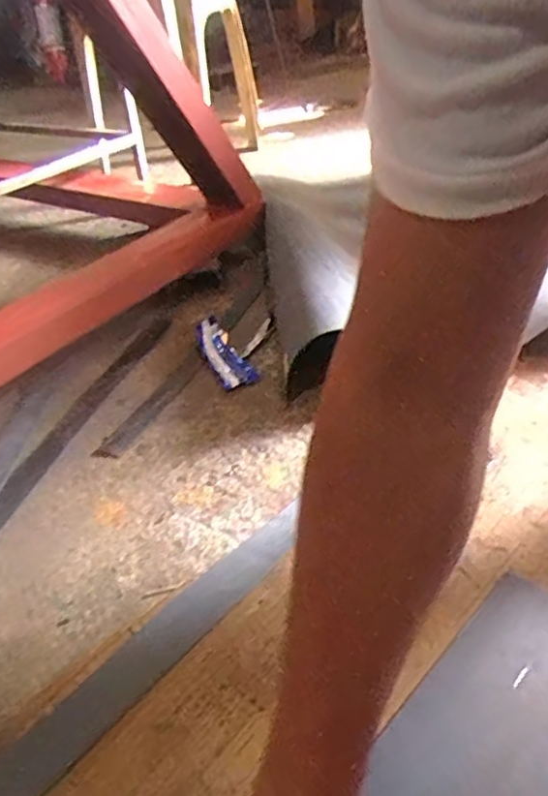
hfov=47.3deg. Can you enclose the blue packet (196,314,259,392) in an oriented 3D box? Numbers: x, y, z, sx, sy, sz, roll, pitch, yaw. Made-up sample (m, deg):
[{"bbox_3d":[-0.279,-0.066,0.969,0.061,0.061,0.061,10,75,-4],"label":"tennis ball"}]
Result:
[{"bbox_3d":[-0.074,-0.066,0.911,0.051,0.012,0.146,-21,52,-18],"label":"blue packet"}]

